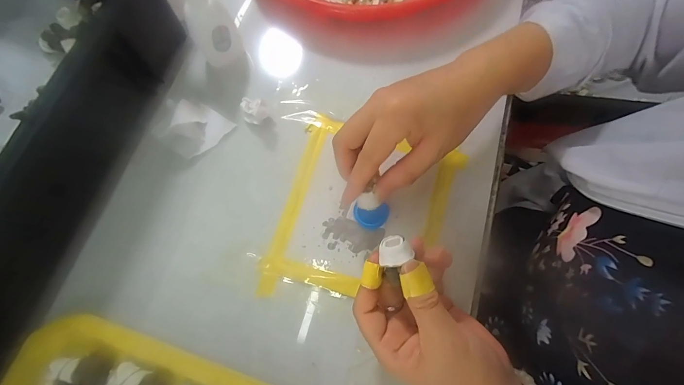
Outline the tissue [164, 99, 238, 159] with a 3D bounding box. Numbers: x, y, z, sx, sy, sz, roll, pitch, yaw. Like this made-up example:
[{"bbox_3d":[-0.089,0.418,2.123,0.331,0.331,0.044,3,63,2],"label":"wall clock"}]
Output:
[{"bbox_3d":[-0.139,-0.061,0.319,0.049,0.018,0.053,29,75,10],"label":"tissue"}]

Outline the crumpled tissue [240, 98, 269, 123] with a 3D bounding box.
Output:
[{"bbox_3d":[-0.083,-0.078,0.323,0.023,0.016,0.025,-22,73,-5],"label":"crumpled tissue"}]

